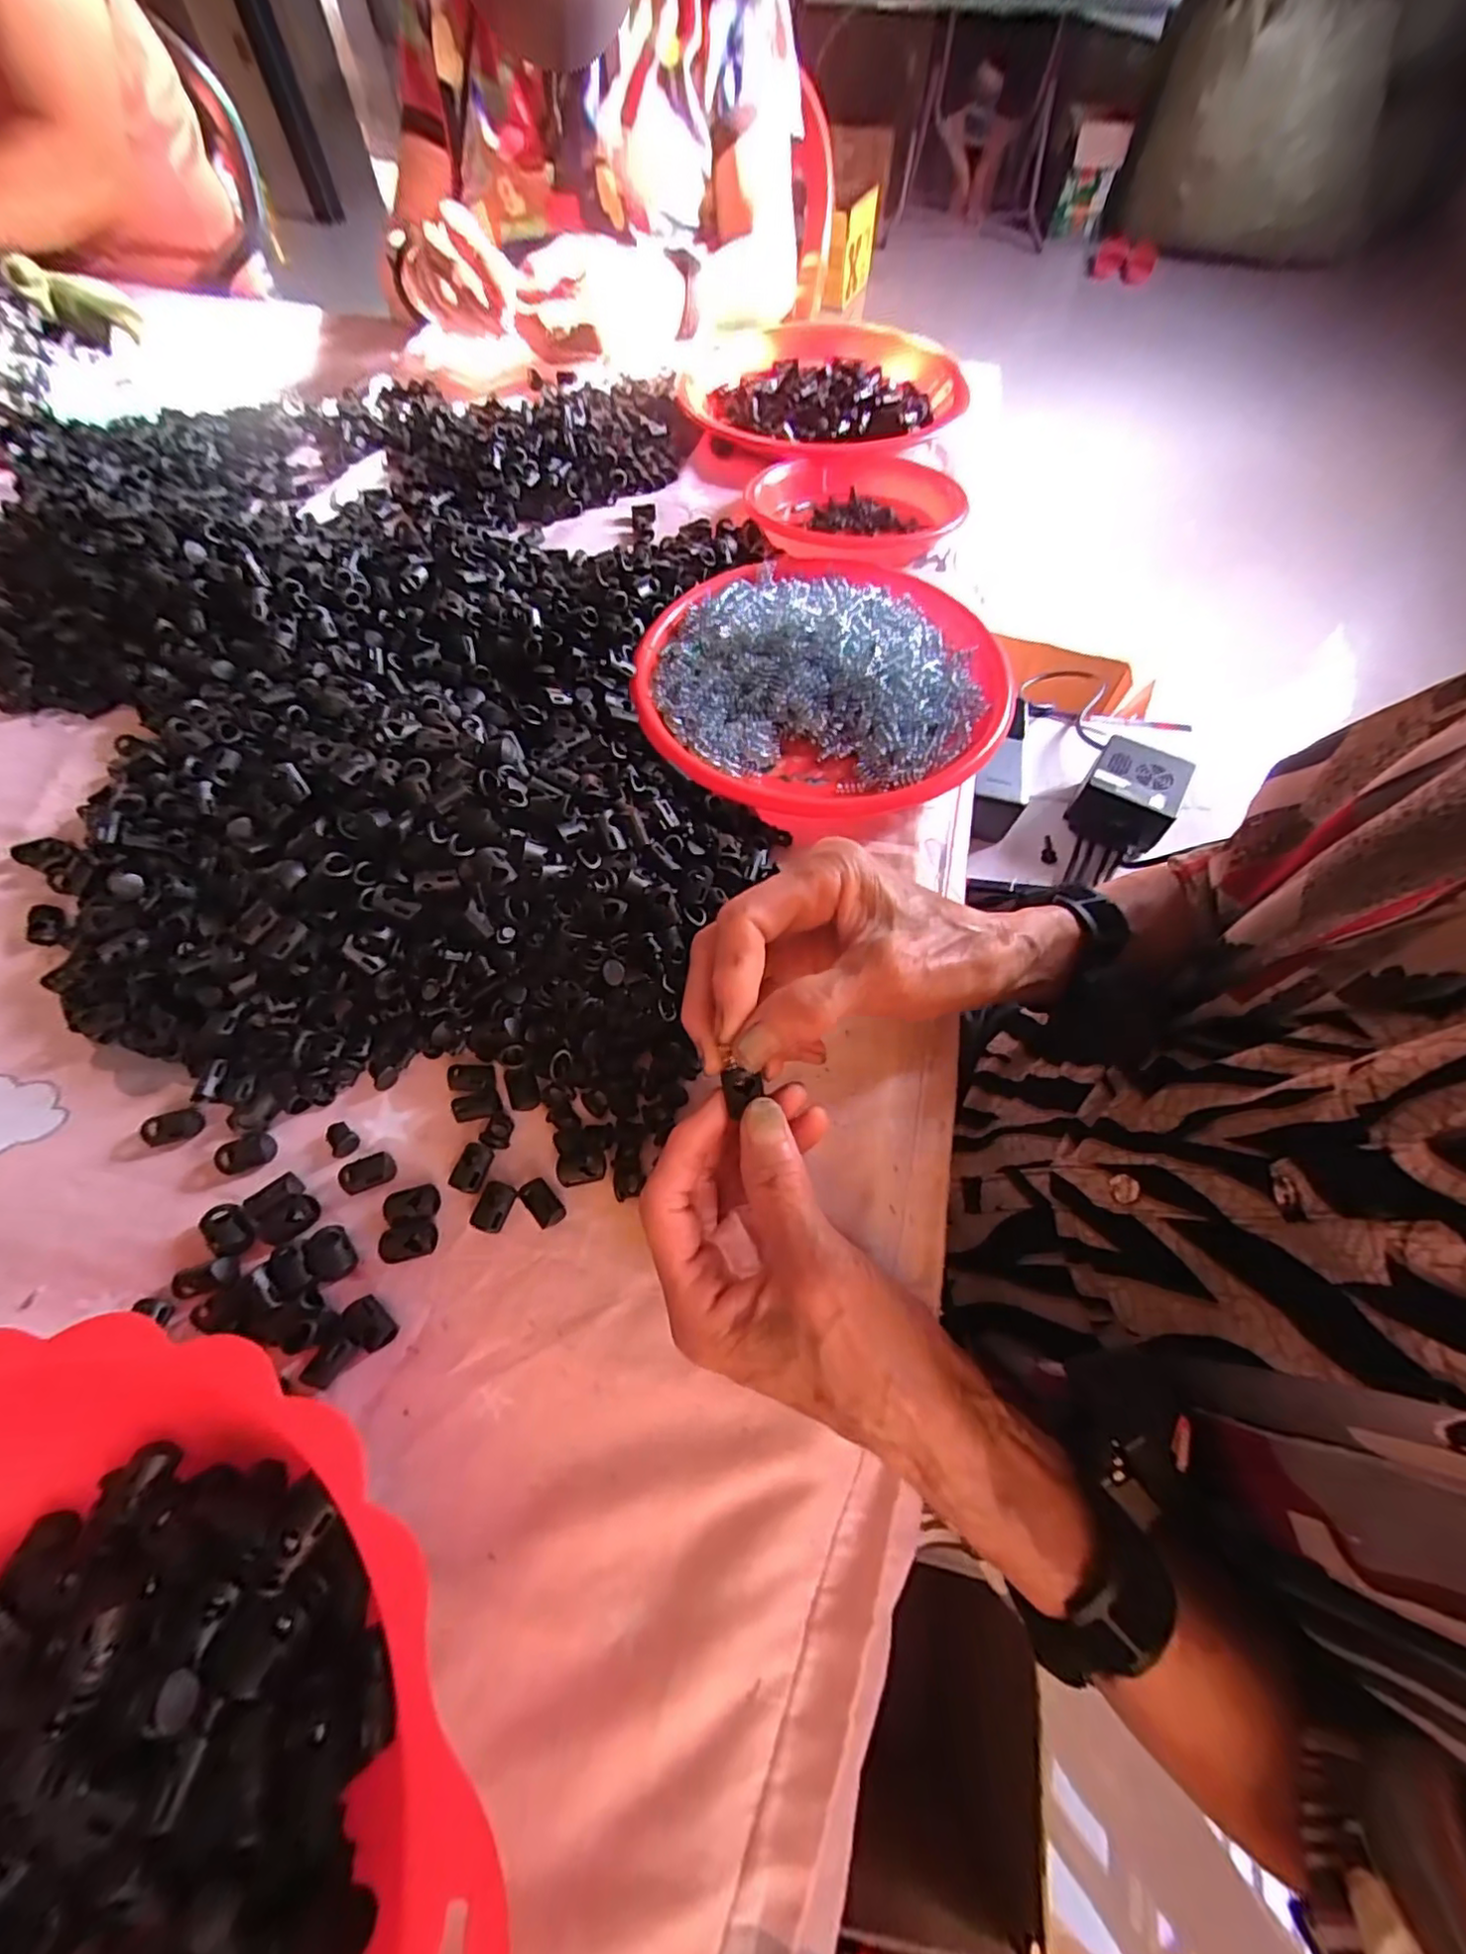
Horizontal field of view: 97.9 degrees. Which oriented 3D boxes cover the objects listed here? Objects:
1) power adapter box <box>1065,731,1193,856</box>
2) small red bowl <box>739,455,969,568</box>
[{"bbox_3d":[0.335,-0.154,0.542,0.071,0.044,0.084,31,66,14],"label":"power adapter box"},{"bbox_3d":[0.089,-0.352,0.481,0.149,0.039,0.157,0,63,-1],"label":"small red bowl"}]

